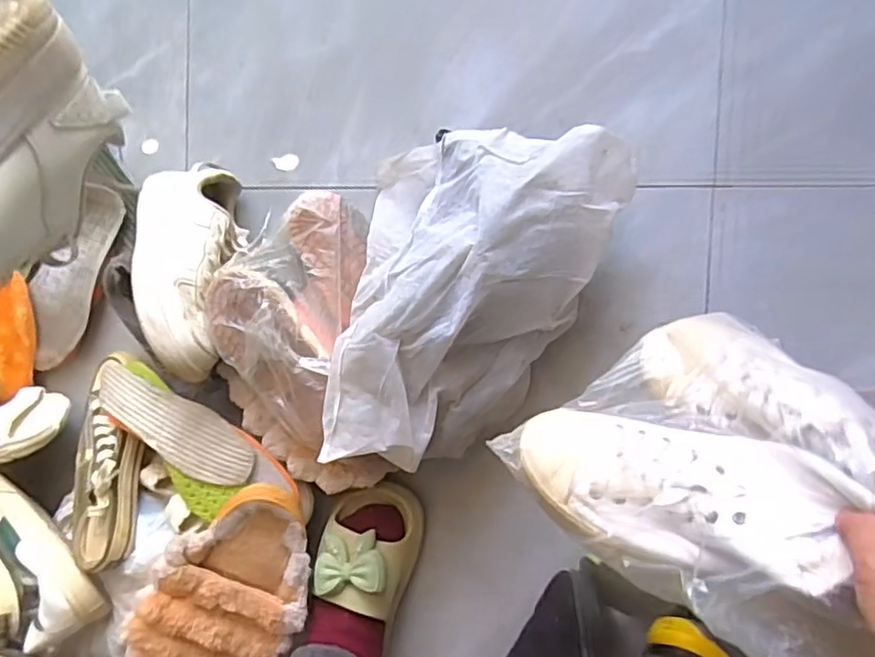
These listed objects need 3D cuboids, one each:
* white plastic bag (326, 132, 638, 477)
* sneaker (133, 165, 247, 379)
[{"bbox_3d":[0.033,-0.024,0.610,0.248,0.178,0.326,7,97,12],"label":"white plastic bag"},{"bbox_3d":[-0.269,-0.067,0.682,0.093,0.079,0.234,-6,68,10],"label":"sneaker"}]

